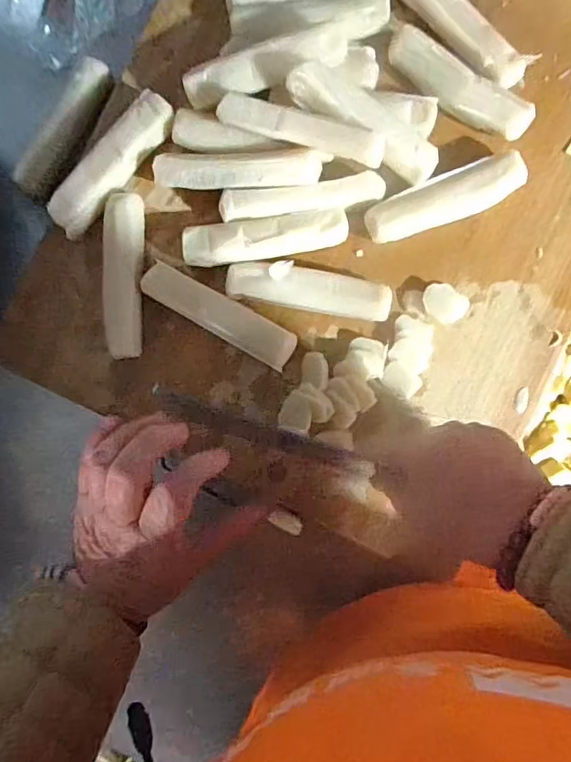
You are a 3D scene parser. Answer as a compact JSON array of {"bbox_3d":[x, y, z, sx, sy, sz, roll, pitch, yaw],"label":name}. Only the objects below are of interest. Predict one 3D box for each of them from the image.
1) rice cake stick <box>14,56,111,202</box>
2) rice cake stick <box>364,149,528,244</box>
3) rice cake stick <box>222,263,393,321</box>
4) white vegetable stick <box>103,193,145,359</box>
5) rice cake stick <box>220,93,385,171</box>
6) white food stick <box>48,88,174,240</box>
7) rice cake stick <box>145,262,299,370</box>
[{"bbox_3d":[-0.191,-0.219,0.471,0.031,0.022,0.128,29,89,5],"label":"rice cake stick"},{"bbox_3d":[0.126,-0.142,0.434,0.125,0.030,0.038,-21,85,2],"label":"rice cake stick"},{"bbox_3d":[0.019,-0.072,0.435,0.128,0.032,0.032,10,87,4],"label":"rice cake stick"},{"bbox_3d":[-0.131,-0.085,0.443,0.031,0.029,0.132,-2,86,4],"label":"white vegetable stick"},{"bbox_3d":[0.011,-0.188,0.401,0.126,0.018,0.025,18,88,5],"label":"rice cake stick"},{"bbox_3d":[-0.142,-0.176,0.445,0.036,0.030,0.130,39,90,5],"label":"white food stick"},{"bbox_3d":[-0.052,-0.052,0.439,0.129,0.025,0.030,29,89,5],"label":"rice cake stick"}]

